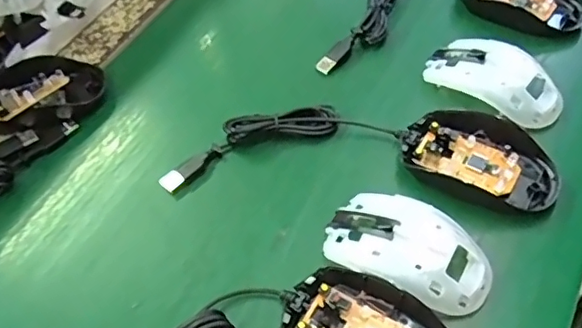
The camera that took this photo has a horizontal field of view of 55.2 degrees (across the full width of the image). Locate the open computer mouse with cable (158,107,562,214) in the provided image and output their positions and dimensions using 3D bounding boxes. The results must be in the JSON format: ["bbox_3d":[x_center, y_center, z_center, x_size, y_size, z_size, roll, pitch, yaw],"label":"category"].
[{"bbox_3d":[0.047,-0.008,0.394,0.261,0.023,0.074,5,55,9],"label":"open computer mouse with cable"}]

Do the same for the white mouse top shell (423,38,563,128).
[{"bbox_3d":[0.153,-0.064,0.420,0.101,0.027,0.052,36,65,27],"label":"white mouse top shell"}]

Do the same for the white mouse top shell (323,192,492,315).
[{"bbox_3d":[0.072,0.051,0.342,0.101,0.029,0.059,25,60,22],"label":"white mouse top shell"}]

